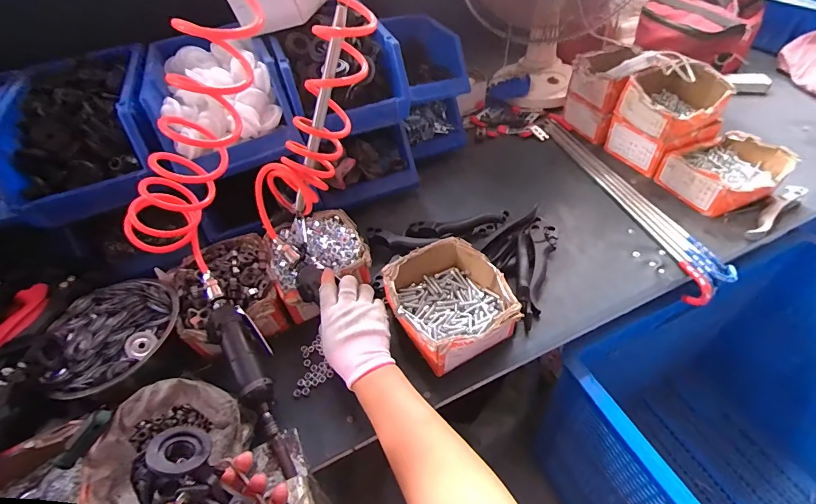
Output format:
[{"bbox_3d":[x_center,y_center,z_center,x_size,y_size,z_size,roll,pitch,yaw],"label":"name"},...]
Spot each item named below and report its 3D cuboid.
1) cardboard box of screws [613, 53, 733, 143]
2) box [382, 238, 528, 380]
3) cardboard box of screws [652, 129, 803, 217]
[{"bbox_3d":[0.508,-0.297,0.724,0.153,0.083,0.162,-19,48,-11],"label":"cardboard box of screws"},{"bbox_3d":[0.057,0.071,0.535,0.151,0.066,0.163,-23,49,-15],"label":"box"},{"bbox_3d":[0.576,-0.144,0.687,0.169,0.063,0.151,-16,47,-9],"label":"cardboard box of screws"}]

